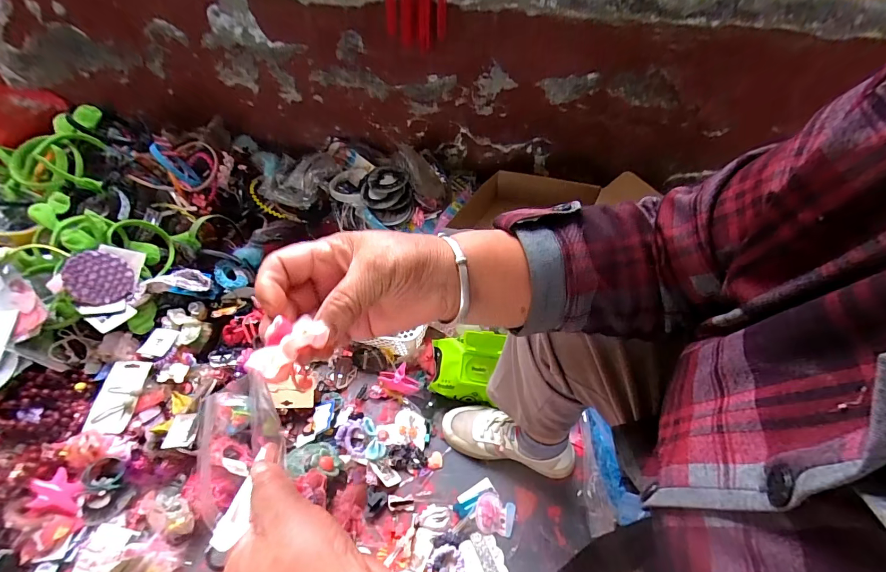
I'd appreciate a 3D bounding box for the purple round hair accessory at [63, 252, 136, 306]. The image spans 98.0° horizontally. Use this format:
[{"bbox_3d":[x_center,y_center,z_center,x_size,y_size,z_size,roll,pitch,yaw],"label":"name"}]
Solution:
[{"bbox_3d":[-0.638,-0.014,0.716,0.010,0.098,0.097,1,-3,42],"label":"purple round hair accessory"}]

